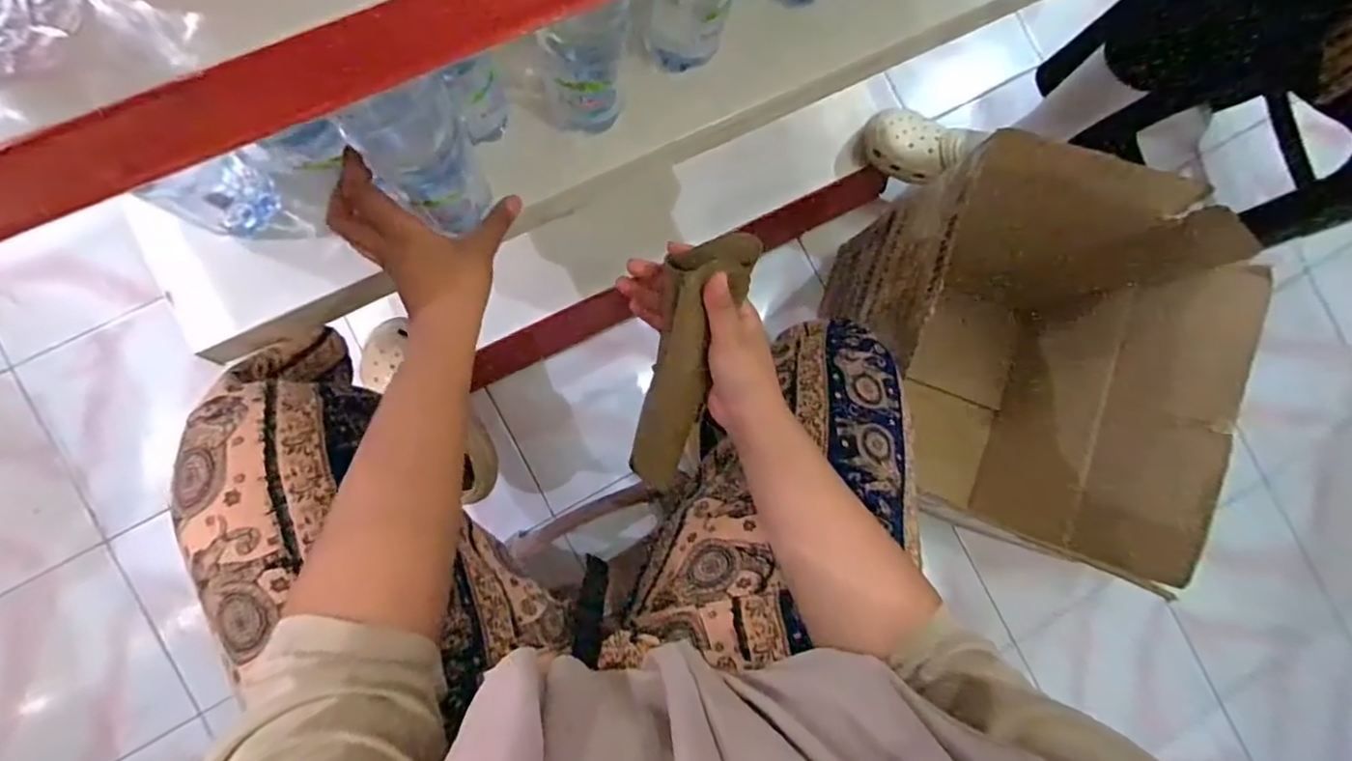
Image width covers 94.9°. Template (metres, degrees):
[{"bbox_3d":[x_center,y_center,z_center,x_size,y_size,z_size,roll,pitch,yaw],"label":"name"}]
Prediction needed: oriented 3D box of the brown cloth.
[{"bbox_3d":[0.006,-0.009,0.474,0.052,0.029,0.214,14,116,-6],"label":"brown cloth"}]

